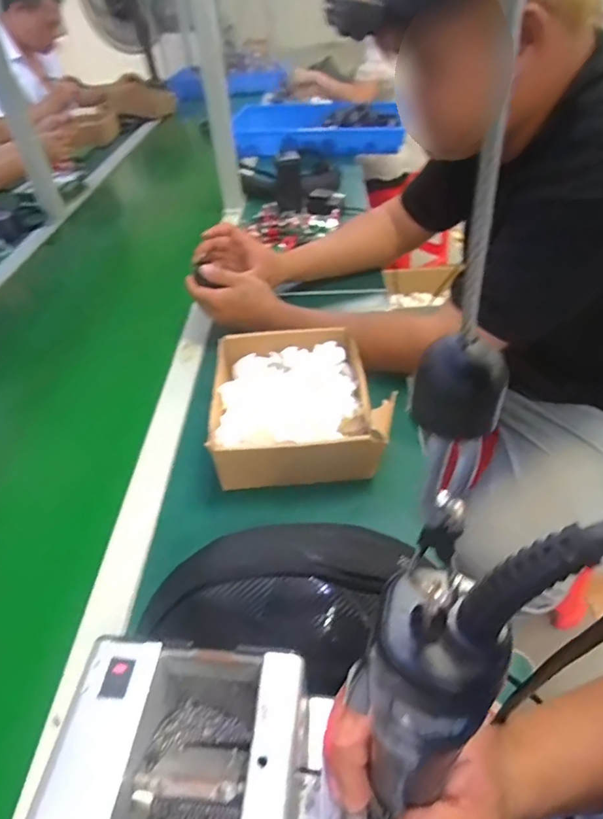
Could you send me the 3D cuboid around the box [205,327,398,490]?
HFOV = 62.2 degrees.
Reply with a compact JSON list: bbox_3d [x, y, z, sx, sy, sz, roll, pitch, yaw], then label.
[{"bbox_3d":[-0.002,-0.003,0.632,0.207,0.082,0.223,-6,41,-1],"label":"box"}]

